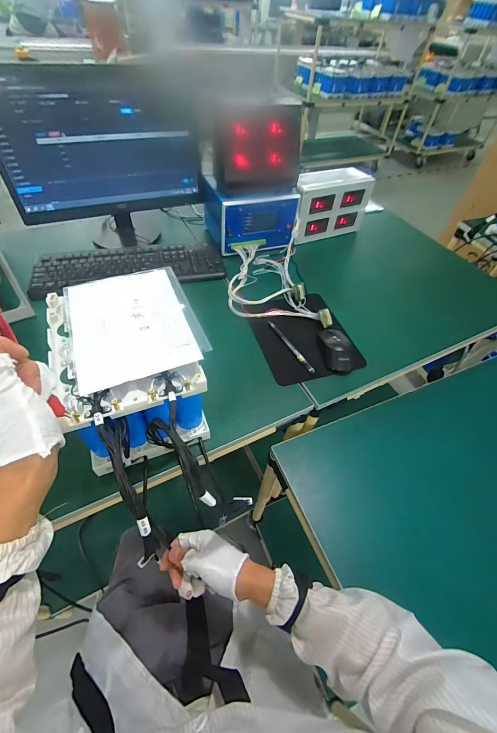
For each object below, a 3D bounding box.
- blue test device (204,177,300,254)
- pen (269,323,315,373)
[{"bbox_3d":[0.006,-0.404,0.816,0.212,0.131,0.157,-11,54,-14],"label":"blue test device"},{"bbox_3d":[0.087,-0.042,0.637,0.012,0.010,0.152,-24,58,-22],"label":"pen"}]

